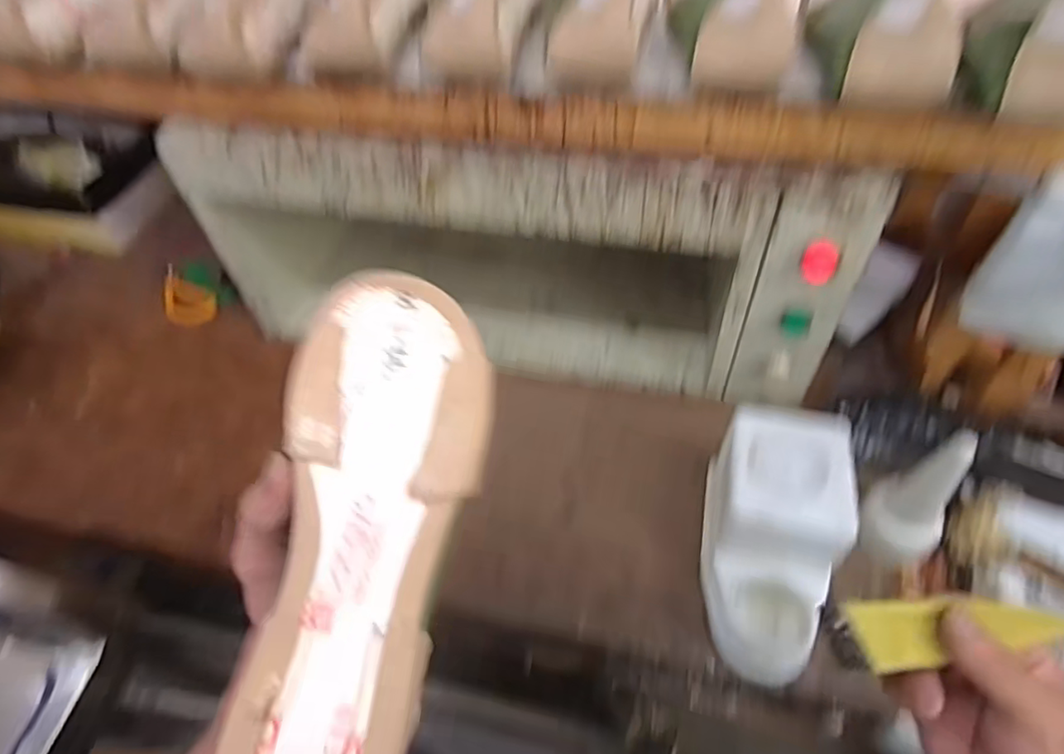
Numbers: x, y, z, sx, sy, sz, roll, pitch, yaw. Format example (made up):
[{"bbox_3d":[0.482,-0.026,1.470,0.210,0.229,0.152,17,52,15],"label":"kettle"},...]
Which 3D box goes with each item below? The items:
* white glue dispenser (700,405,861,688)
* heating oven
[{"bbox_3d":[0.212,0.145,0.531,0.102,0.119,0.202,9,53,11],"label":"white glue dispenser"},{"bbox_3d":[-0.011,-0.172,0.698,0.664,0.283,0.212,8,53,10],"label":"heating oven"}]

